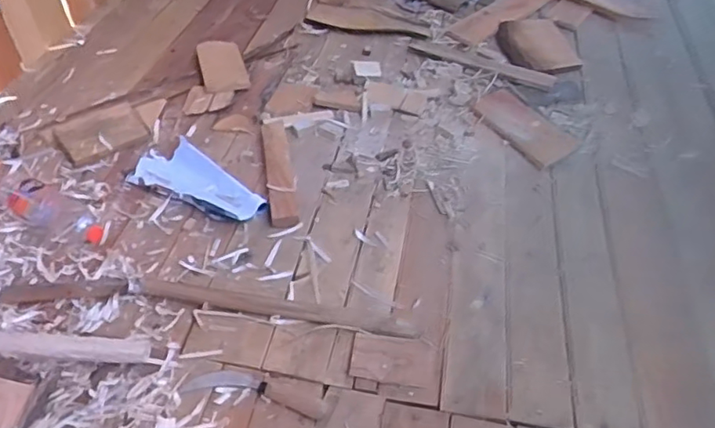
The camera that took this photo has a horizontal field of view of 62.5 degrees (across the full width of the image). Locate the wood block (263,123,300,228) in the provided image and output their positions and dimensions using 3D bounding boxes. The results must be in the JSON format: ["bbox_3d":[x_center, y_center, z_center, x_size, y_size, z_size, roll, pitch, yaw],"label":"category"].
[{"bbox_3d":[-0.150,-0.088,1.141,0.053,0.031,0.311,-4,46,-9],"label":"wood block"}]

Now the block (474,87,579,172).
[{"bbox_3d":[0.364,-0.195,1.294,0.126,0.014,0.236,-25,52,-26],"label":"block"}]

